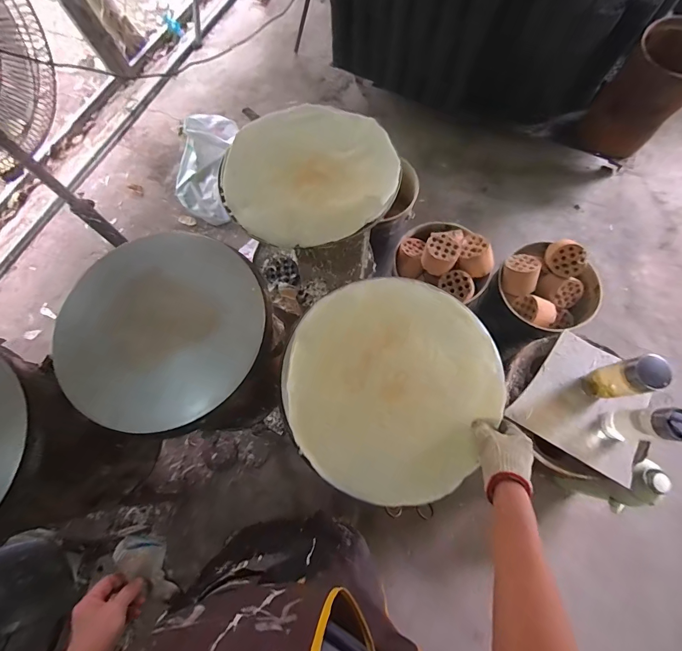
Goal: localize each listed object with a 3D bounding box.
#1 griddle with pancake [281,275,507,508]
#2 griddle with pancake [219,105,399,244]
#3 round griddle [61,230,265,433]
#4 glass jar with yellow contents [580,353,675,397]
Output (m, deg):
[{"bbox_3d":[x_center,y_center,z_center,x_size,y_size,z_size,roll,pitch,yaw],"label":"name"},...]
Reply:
[{"bbox_3d":[0.083,0.091,0.619,0.352,0.054,0.369,0,71,1],"label":"griddle with pancake"},{"bbox_3d":[-0.070,-0.341,0.774,0.366,0.030,0.378,0,71,1],"label":"griddle with pancake"},{"bbox_3d":[-0.345,-0.006,0.681,0.387,0.032,0.367,0,71,1],"label":"round griddle"},{"bbox_3d":[0.653,0.126,0.829,0.065,0.195,0.073,-12,72,-2],"label":"glass jar with yellow contents"}]

